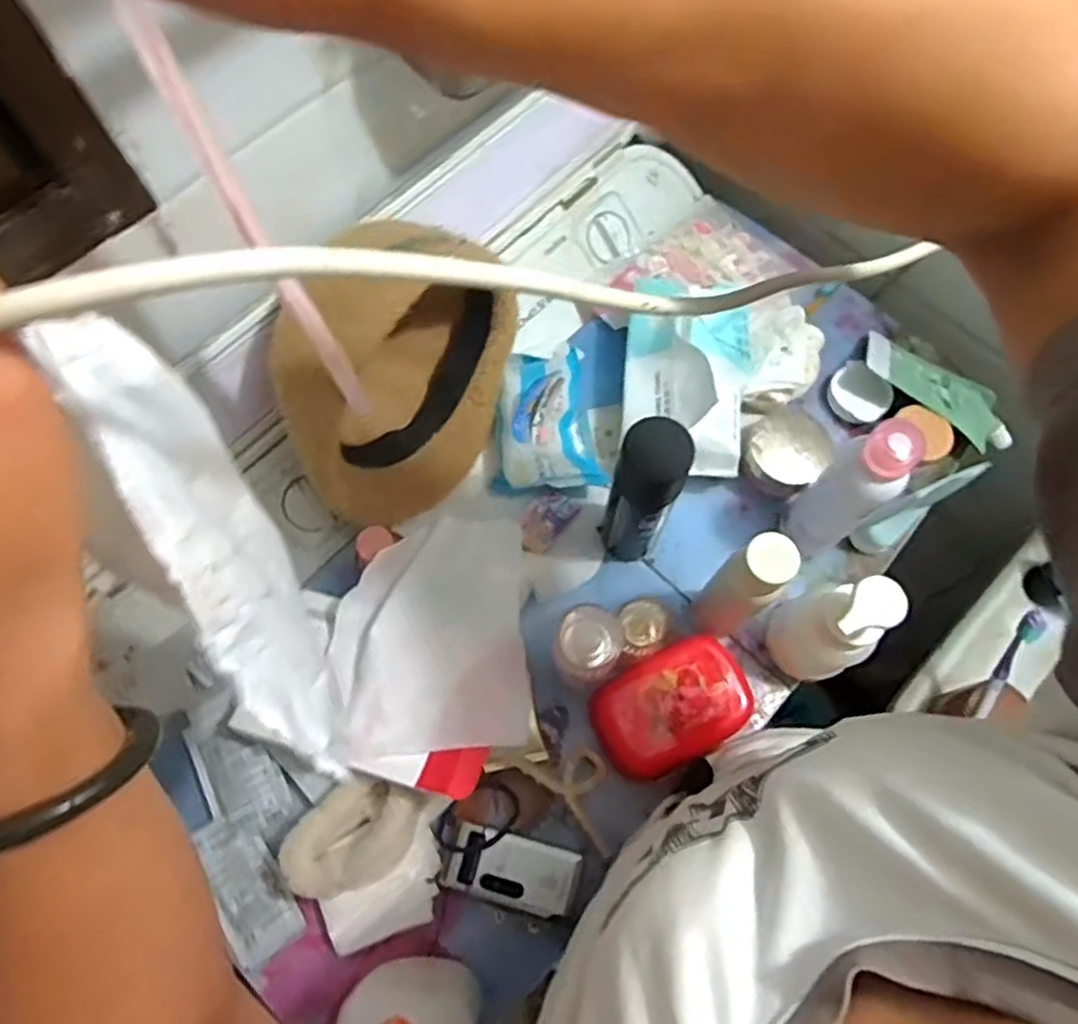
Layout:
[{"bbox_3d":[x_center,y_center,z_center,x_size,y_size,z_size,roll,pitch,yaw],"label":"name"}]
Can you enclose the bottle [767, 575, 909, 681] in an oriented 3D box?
[{"bbox_3d":[0.224,0.095,0.566,0.052,0.162,0.056,0,69,1],"label":"bottle"}]

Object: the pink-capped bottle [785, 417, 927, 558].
[{"bbox_3d":[0.243,-0.010,0.580,0.049,0.191,0.051,-43,74,-14],"label":"pink-capped bottle"}]

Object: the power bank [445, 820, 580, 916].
[{"bbox_3d":[-0.021,0.277,0.562,0.098,0.019,0.048,12,70,6],"label":"power bank"}]

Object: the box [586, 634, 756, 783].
[{"bbox_3d":[0.109,0.162,0.597,0.124,0.058,0.083,-26,71,-8],"label":"box"}]

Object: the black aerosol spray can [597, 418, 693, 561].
[{"bbox_3d":[0.082,-0.007,0.584,0.051,0.193,0.047,0,69,1],"label":"black aerosol spray can"}]

